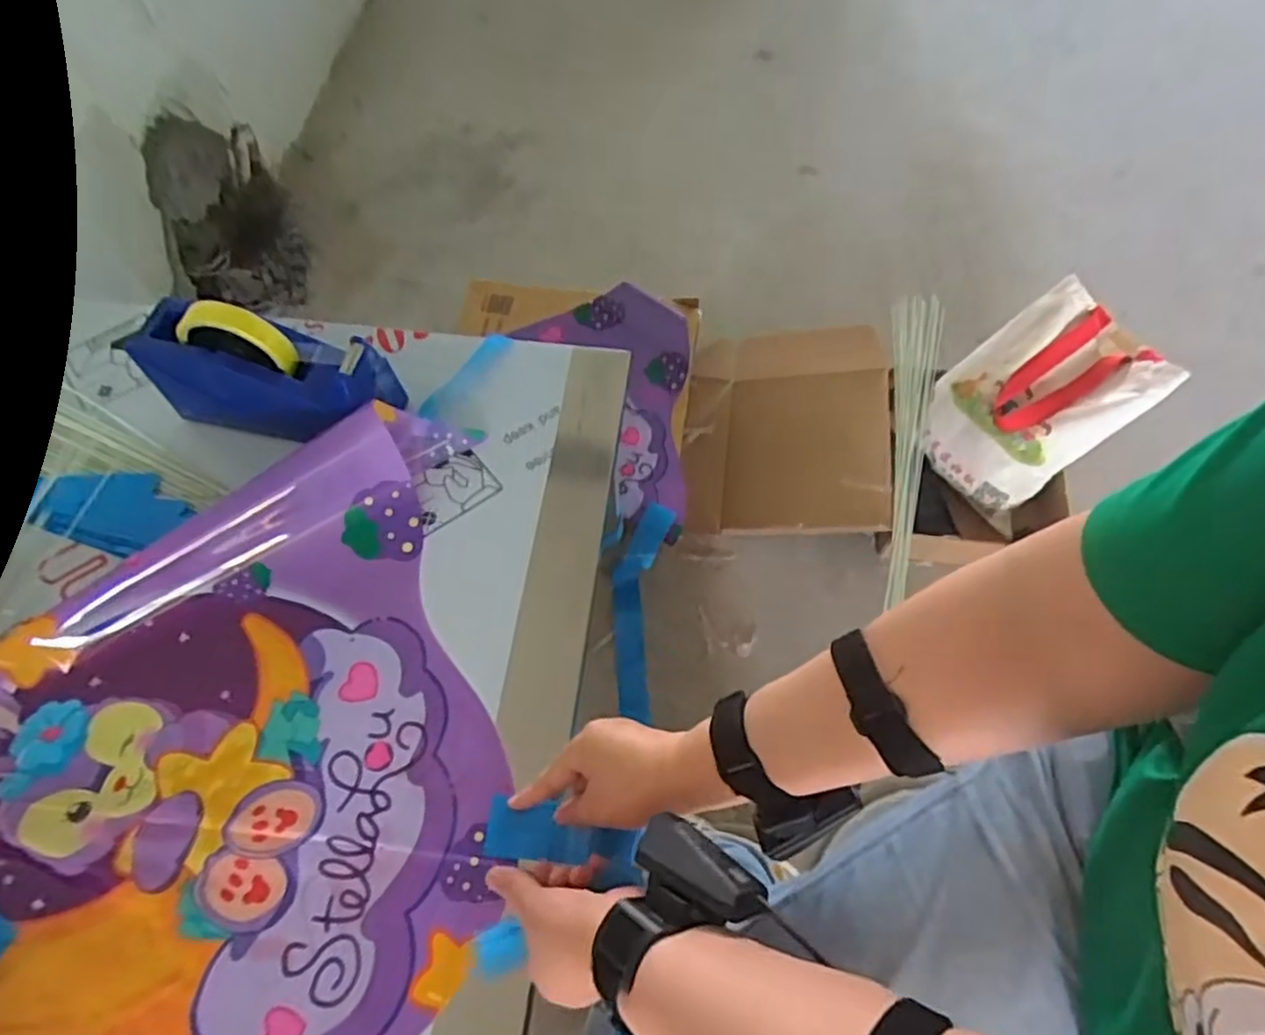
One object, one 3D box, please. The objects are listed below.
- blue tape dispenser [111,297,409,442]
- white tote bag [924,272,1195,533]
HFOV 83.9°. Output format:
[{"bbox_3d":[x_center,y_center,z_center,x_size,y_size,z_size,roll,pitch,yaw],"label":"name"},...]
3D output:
[{"bbox_3d":[-0.318,-0.128,0.610,0.204,0.115,0.068,11,64,6],"label":"blue tape dispenser"},{"bbox_3d":[0.616,-0.185,1.078,0.347,0.077,0.231,-41,70,7],"label":"white tote bag"}]

